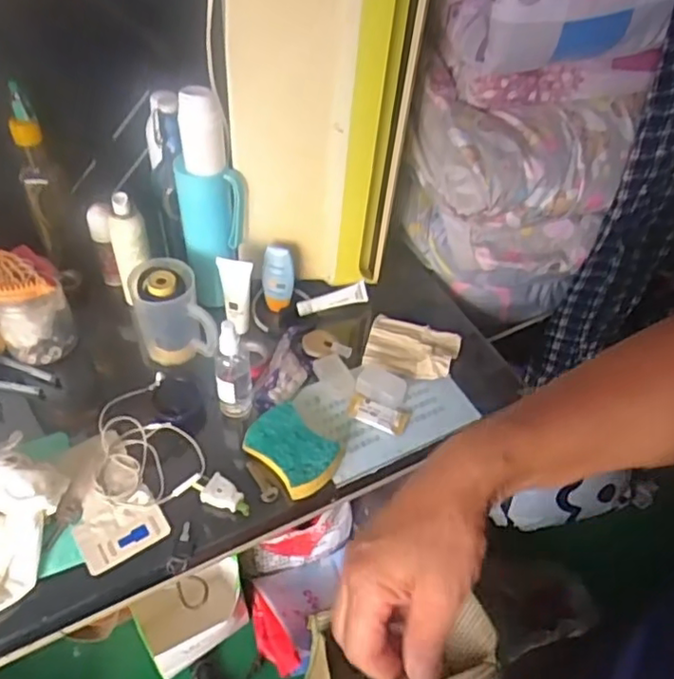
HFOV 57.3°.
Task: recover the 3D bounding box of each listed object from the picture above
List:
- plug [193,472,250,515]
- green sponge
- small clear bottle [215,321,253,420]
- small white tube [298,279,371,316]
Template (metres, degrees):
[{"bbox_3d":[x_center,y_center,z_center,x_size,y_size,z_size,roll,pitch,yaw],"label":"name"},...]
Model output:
[{"bbox_3d":[-0.124,0.168,0.672,0.068,0.023,0.028,18,50,11],"label":"plug"},{"bbox_3d":[-0.050,0.125,0.702,0.102,0.038,0.074,38,56,26],"label":"green sponge"},{"bbox_3d":[-0.119,0.035,0.706,0.039,0.137,0.037,-4,49,-8],"label":"small clear bottle"},{"bbox_3d":[-0.006,-0.056,0.860,0.097,0.032,0.022,-12,51,-15],"label":"small white tube"}]

